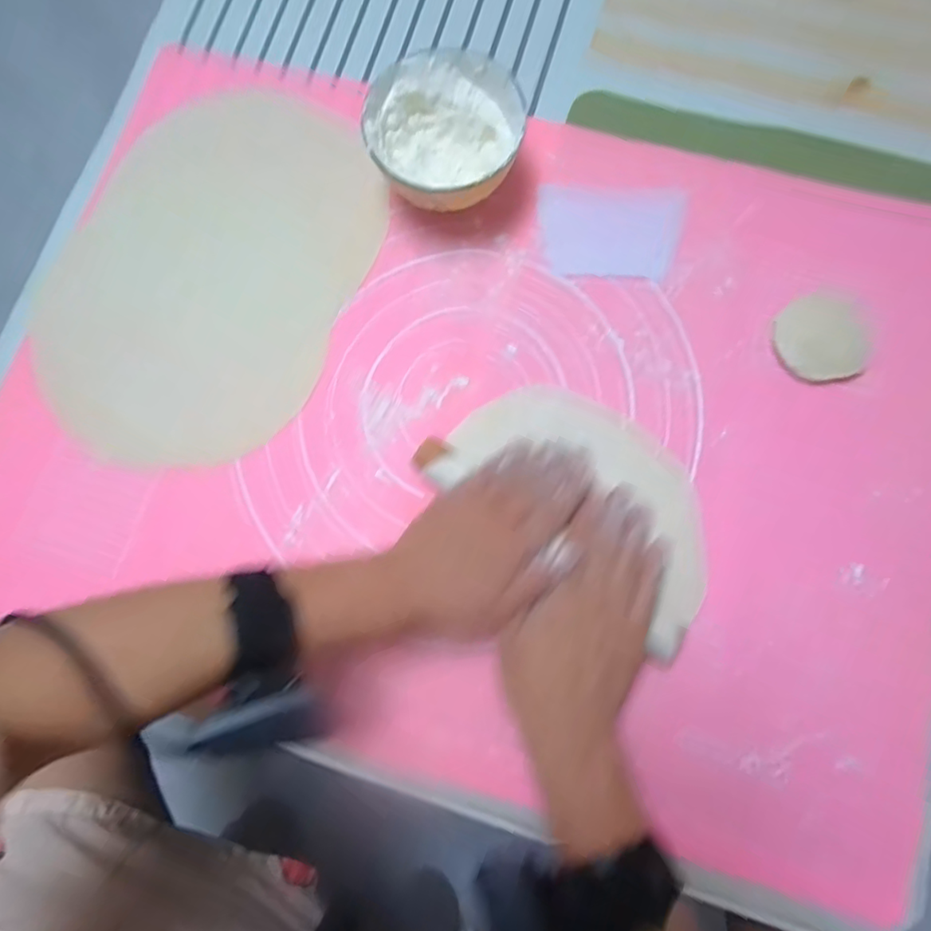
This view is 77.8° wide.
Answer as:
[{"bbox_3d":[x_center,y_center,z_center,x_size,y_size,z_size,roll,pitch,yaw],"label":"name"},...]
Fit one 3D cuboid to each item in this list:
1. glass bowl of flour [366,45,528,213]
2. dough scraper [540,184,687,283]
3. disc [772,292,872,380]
[{"bbox_3d":[-0.014,-0.244,0.442,0.112,0.062,0.114,0,78,1],"label":"glass bowl of flour"},{"bbox_3d":[0.116,-0.185,0.458,0.110,0.004,0.075,3,79,2],"label":"dough scraper"},{"bbox_3d":[0.263,-0.094,0.422,0.066,0.016,0.063,0,78,1],"label":"disc"}]

